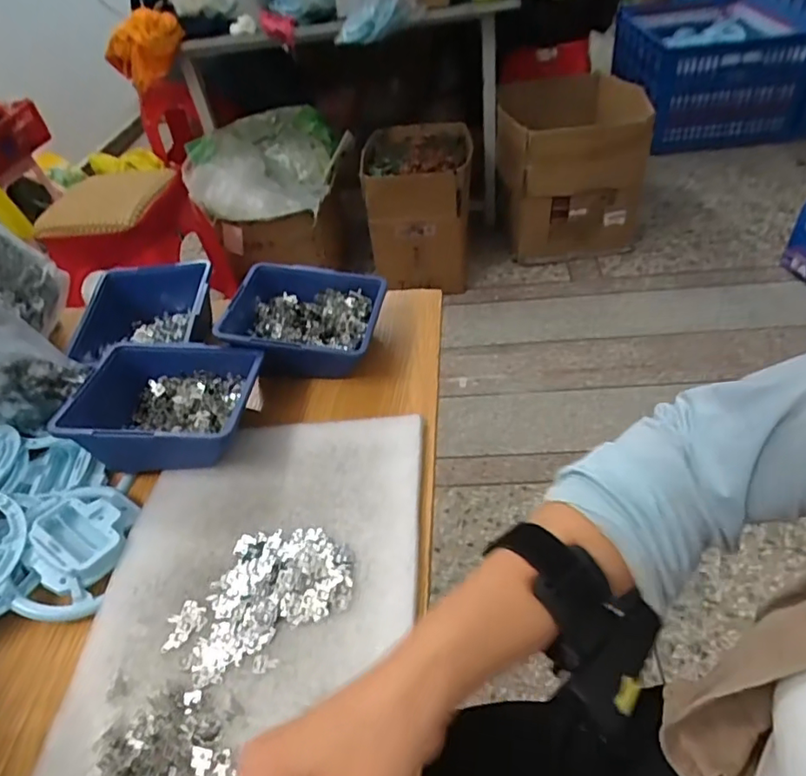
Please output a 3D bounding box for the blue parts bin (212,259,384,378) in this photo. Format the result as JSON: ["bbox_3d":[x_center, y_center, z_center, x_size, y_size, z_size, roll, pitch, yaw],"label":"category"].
[{"bbox_3d":[-0.094,-0.062,0.554,0.140,0.059,0.120,4,44,12],"label":"blue parts bin"}]

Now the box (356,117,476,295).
[{"bbox_3d":[0.056,-0.521,1.754,0.315,0.409,0.262,-4,43,4],"label":"box"}]

